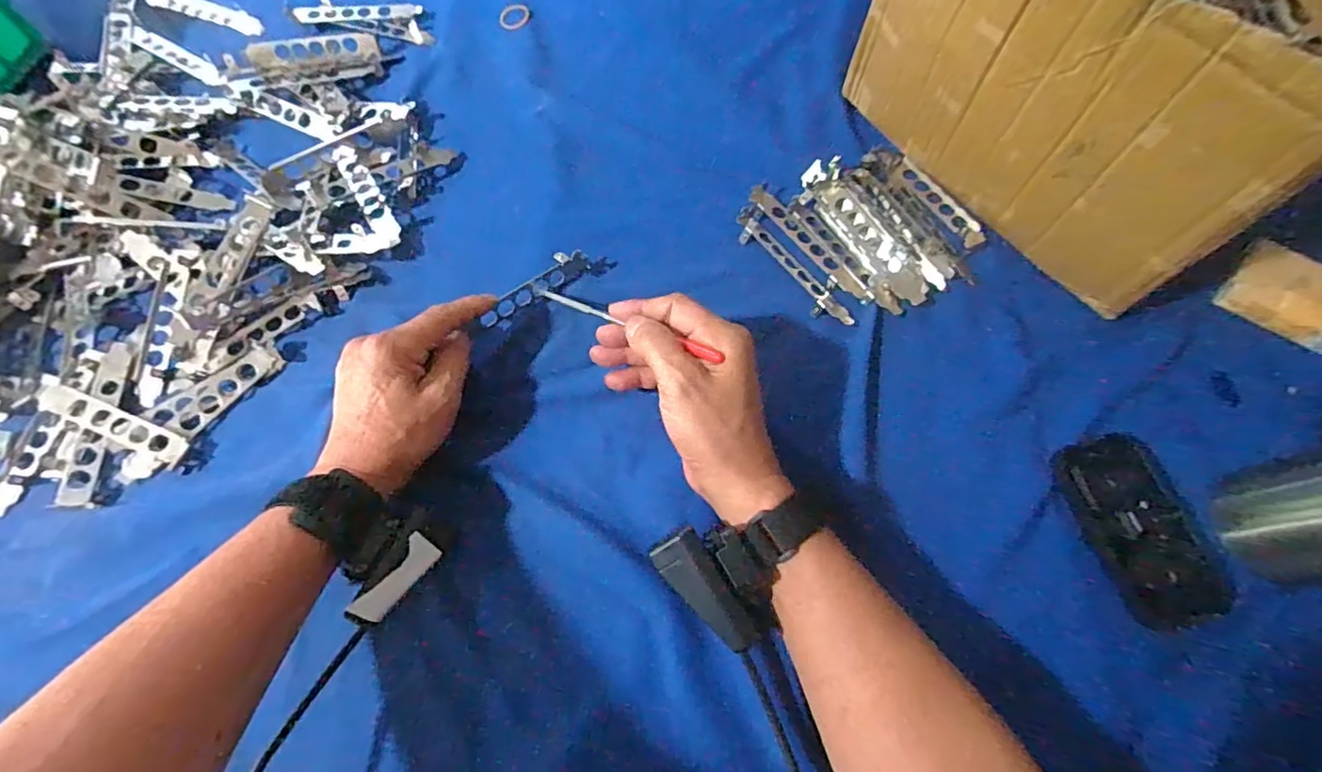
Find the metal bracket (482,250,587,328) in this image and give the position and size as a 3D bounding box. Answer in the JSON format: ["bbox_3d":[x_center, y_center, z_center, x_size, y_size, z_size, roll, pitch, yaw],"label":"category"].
[{"bbox_3d":[-0.094,-0.074,0.433,0.089,0.017,0.017,-39,71,-18],"label":"metal bracket"}]

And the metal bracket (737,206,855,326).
[{"bbox_3d":[0.101,-0.092,0.438,0.028,0.010,0.122,-33,70,-13],"label":"metal bracket"}]

